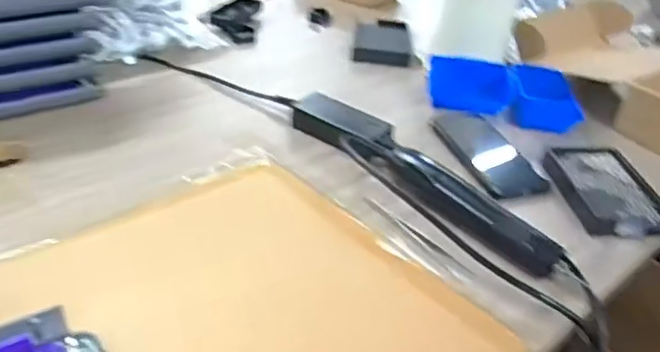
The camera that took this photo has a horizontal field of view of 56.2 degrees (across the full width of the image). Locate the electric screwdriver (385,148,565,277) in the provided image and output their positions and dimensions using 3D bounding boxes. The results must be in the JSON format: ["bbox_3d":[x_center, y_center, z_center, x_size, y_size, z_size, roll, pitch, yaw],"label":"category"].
[{"bbox_3d":[0.131,0.029,0.603,0.037,0.034,0.199,-23,44,-36],"label":"electric screwdriver"}]

